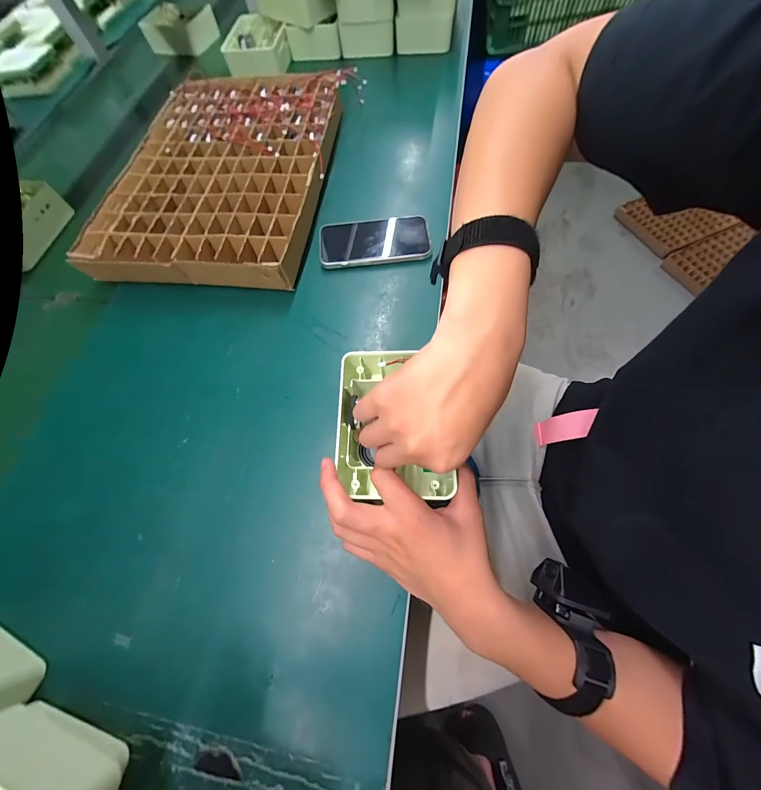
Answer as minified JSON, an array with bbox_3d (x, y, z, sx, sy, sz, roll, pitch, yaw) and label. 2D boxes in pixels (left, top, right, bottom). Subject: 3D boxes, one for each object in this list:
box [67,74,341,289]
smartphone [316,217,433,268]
[{"bbox_3d":[-0.227,-0.341,0.485,0.308,0.046,0.421,5,68,5],"label":"box"},{"bbox_3d":[-0.008,-0.208,0.435,0.144,0.016,0.077,-3,67,2],"label":"smartphone"}]

